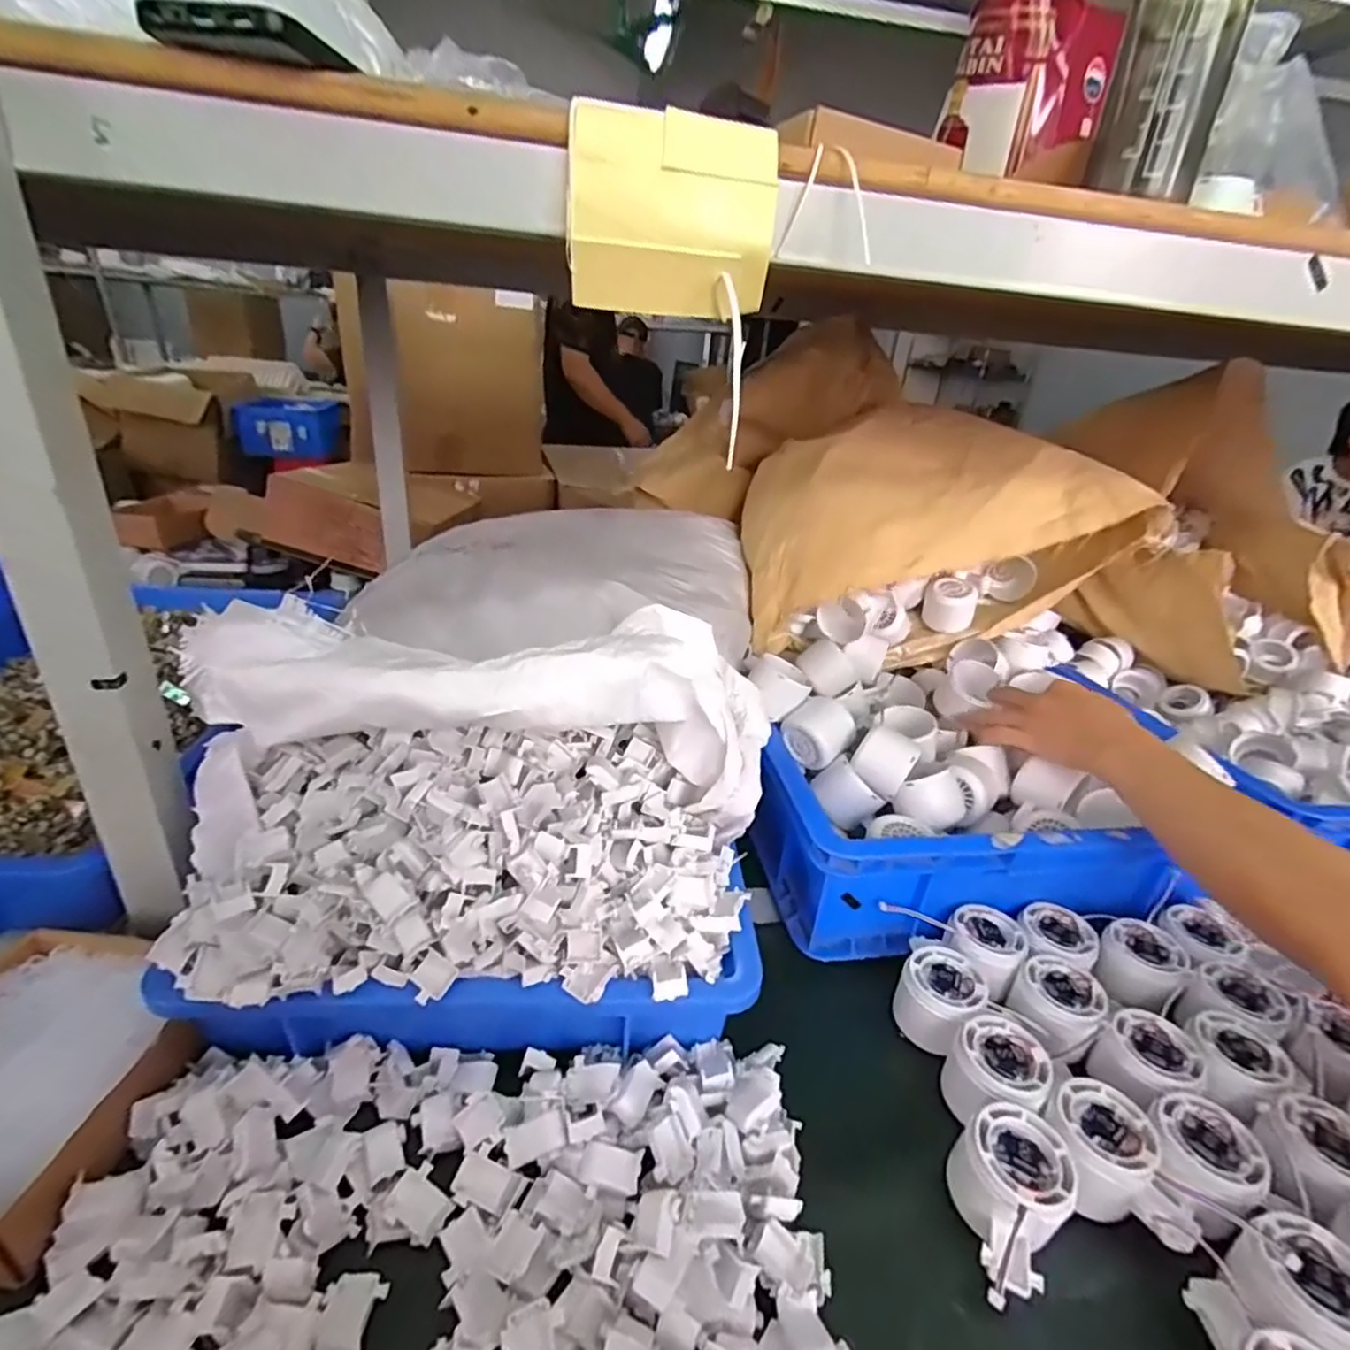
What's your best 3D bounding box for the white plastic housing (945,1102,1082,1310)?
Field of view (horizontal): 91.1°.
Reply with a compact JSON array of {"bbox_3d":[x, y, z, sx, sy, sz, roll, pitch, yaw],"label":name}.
[{"bbox_3d":[0.183,0.300,0.376,0.058,0.058,0.084,27,34,37],"label":"white plastic housing"}]

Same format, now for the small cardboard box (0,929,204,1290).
[{"bbox_3d":[-0.375,0.233,0.384,0.140,0.046,0.175,6,27,2],"label":"small cardboard box"}]

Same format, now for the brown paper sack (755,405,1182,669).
[{"bbox_3d":[0.305,-0.165,0.793,0.423,0.233,0.232,4,27,-2],"label":"brown paper sack"}]

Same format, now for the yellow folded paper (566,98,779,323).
[{"bbox_3d":[-0.002,-0.253,0.366,0.109,0.094,0.025,4,27,-3],"label":"yellow folded paper"}]

